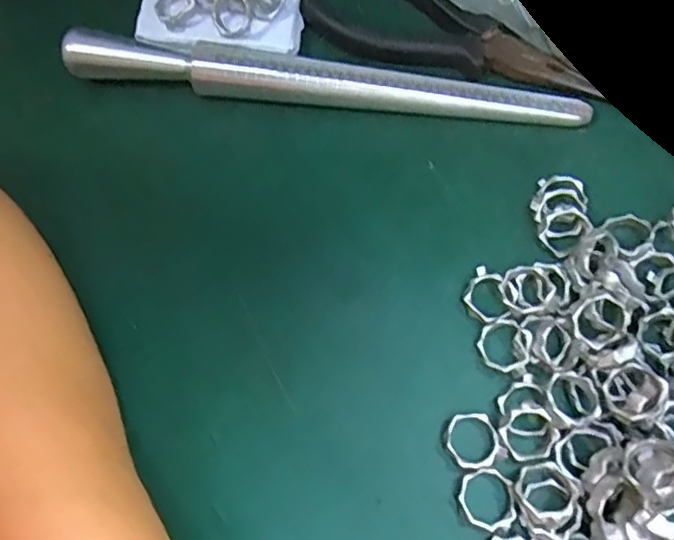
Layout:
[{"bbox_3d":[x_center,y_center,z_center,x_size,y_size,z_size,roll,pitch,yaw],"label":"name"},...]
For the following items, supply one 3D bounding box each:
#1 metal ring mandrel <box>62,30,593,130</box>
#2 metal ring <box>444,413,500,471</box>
[{"bbox_3d":[-0.004,-0.087,0.280,0.236,0.026,0.022,6,69,3],"label":"metal ring mandrel"},{"bbox_3d":[0.051,0.065,0.231,0.019,0.005,0.020,0,69,1],"label":"metal ring"}]

